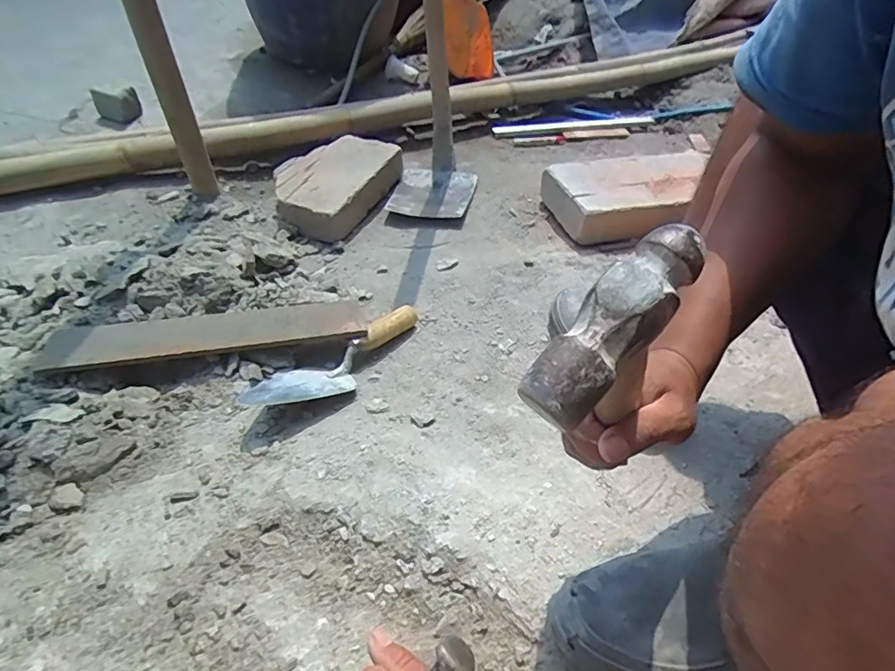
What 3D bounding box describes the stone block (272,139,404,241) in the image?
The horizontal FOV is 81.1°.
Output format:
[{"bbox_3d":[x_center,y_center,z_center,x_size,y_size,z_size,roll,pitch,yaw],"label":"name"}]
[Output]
[{"bbox_3d":[-0.236,-0.323,1.089,0.195,0.065,0.307,21,47,12],"label":"stone block"}]

